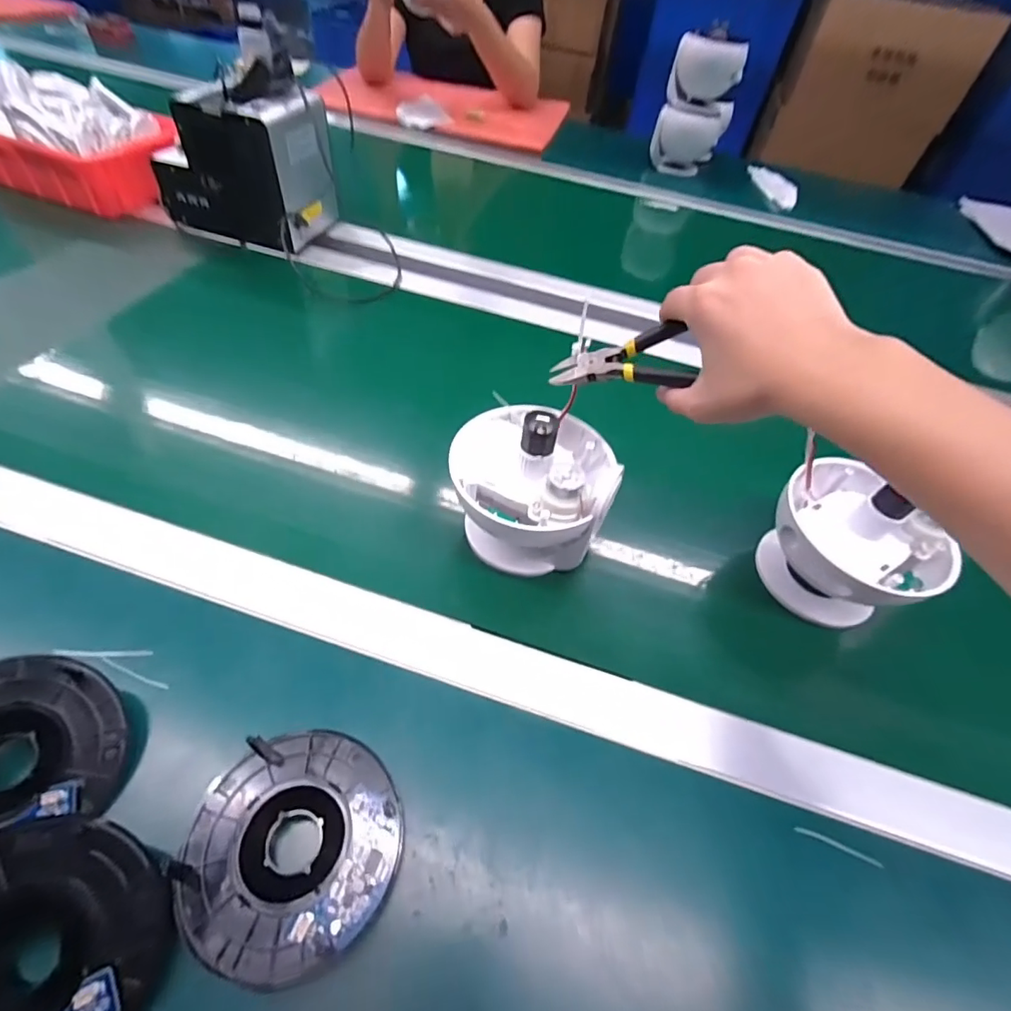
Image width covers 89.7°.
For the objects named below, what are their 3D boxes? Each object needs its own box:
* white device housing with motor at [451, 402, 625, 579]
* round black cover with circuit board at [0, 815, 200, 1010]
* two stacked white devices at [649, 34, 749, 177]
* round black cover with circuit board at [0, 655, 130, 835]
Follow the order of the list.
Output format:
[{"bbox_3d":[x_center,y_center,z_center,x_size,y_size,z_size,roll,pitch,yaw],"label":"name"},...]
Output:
[{"bbox_3d":[0.021,-0.018,0.378,0.119,0.106,0.113,0,51,-10],"label":"white device housing with motor"},{"bbox_3d":[-0.202,0.190,0.212,0.099,0.026,0.094,5,50,-6],"label":"round black cover with circuit board"},{"bbox_3d":[0.362,-0.752,0.965,0.128,0.208,0.092,18,50,5],"label":"two stacked white devices"},{"bbox_3d":[-0.254,0.123,0.255,0.098,0.021,0.086,-13,73,-32],"label":"round black cover with circuit board"}]

